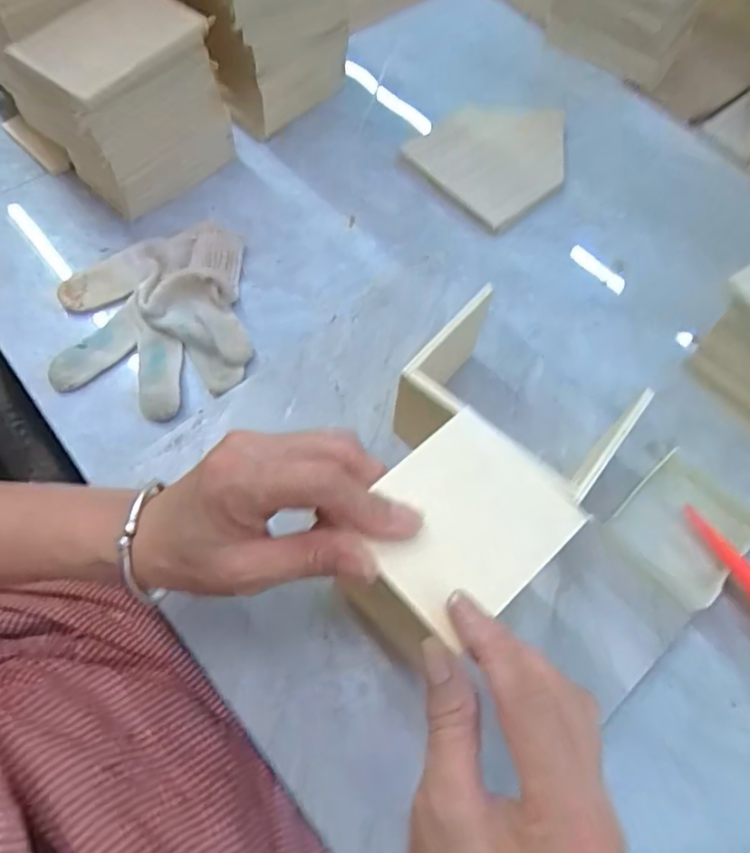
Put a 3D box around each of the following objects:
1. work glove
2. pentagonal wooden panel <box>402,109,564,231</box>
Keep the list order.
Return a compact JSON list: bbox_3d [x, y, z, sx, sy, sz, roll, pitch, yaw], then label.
[{"bbox_3d":[-0.158,-0.077,0.416,0.130,0.029,0.143,-8,65,-8],"label":"work glove"},{"bbox_3d":[0.107,-0.240,0.515,0.115,0.018,0.128,40,68,15],"label":"pentagonal wooden panel"}]

